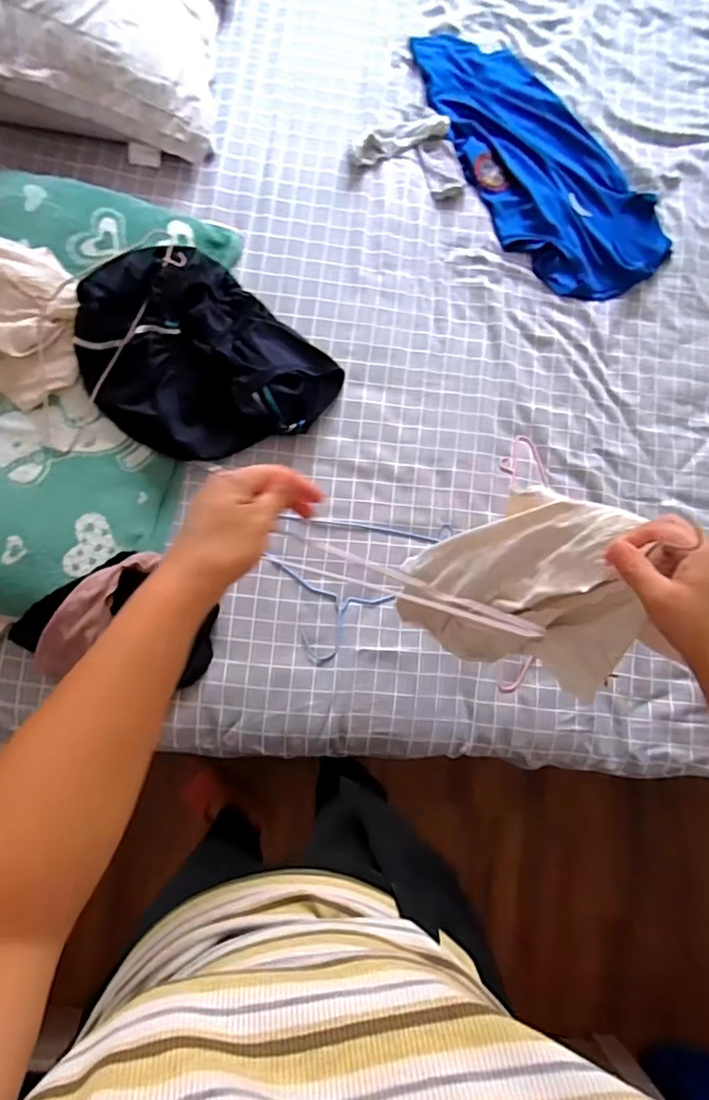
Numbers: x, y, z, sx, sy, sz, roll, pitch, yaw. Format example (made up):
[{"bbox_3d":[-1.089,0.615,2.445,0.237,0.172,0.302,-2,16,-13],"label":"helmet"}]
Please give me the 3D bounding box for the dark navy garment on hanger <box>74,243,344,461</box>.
[{"bbox_3d":[-0.226,-0.292,0.847,0.342,0.140,0.315,34,80,1],"label":"dark navy garment on hanger"}]

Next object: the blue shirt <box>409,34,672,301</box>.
[{"bbox_3d":[0.332,-0.739,1.026,0.275,0.030,0.610,-39,86,-9],"label":"blue shirt"}]

